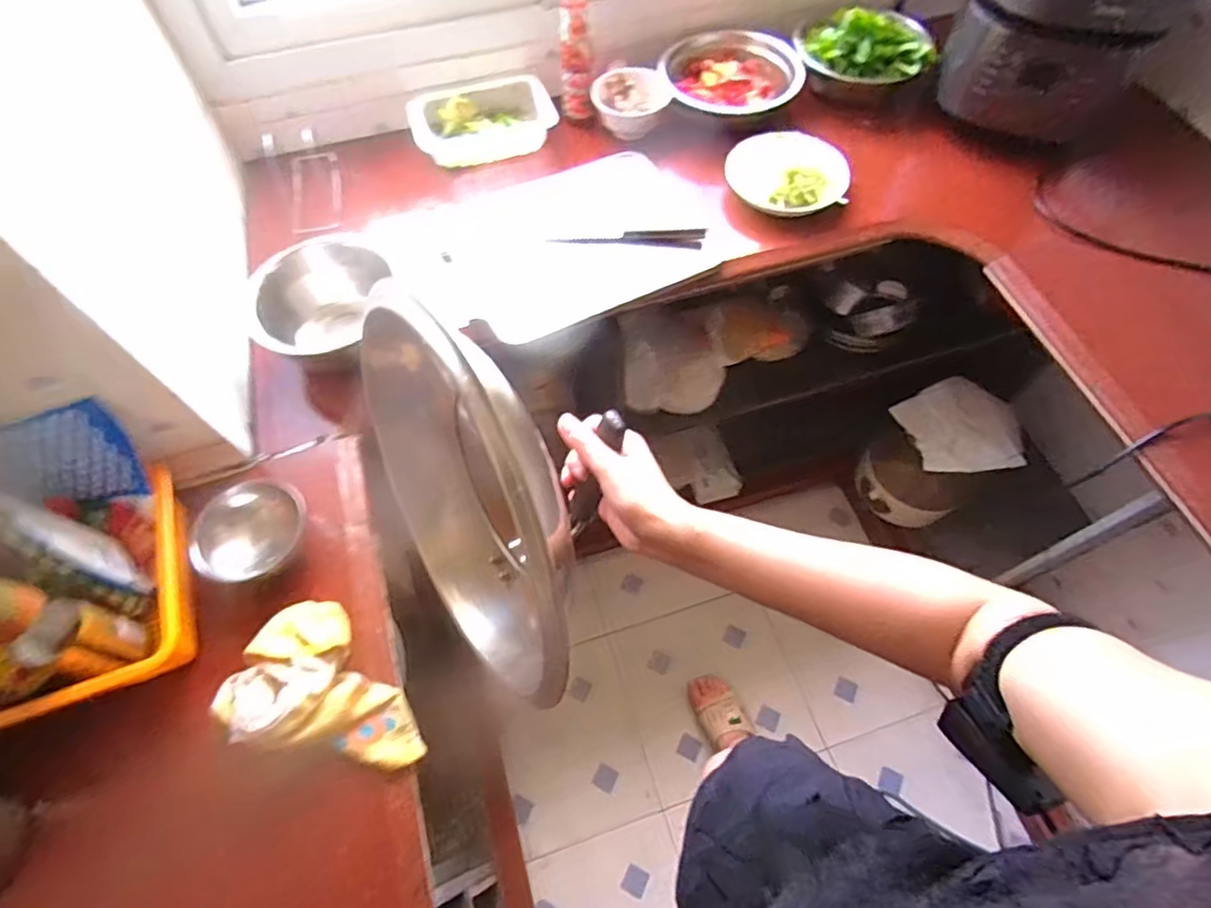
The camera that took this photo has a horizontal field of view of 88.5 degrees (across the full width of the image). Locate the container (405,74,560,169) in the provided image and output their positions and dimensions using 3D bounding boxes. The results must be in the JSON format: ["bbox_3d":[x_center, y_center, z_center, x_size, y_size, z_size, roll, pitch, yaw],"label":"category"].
[{"bbox_3d":[-0.202,-0.542,1.015,0.221,0.062,0.131,-23,64,-11],"label":"container"}]

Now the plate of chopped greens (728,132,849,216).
[{"bbox_3d":[0.282,-0.441,0.953,0.180,0.051,0.167,0,62,1],"label":"plate of chopped greens"}]

